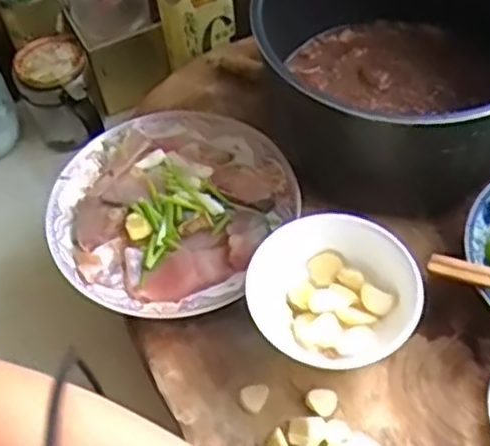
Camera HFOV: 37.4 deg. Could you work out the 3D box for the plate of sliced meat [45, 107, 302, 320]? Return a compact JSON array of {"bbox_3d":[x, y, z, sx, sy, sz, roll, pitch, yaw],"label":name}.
[{"bbox_3d":[-0.060,-0.018,0.600,0.202,0.040,0.190,-2,56,3],"label":"plate of sliced meat"}]

